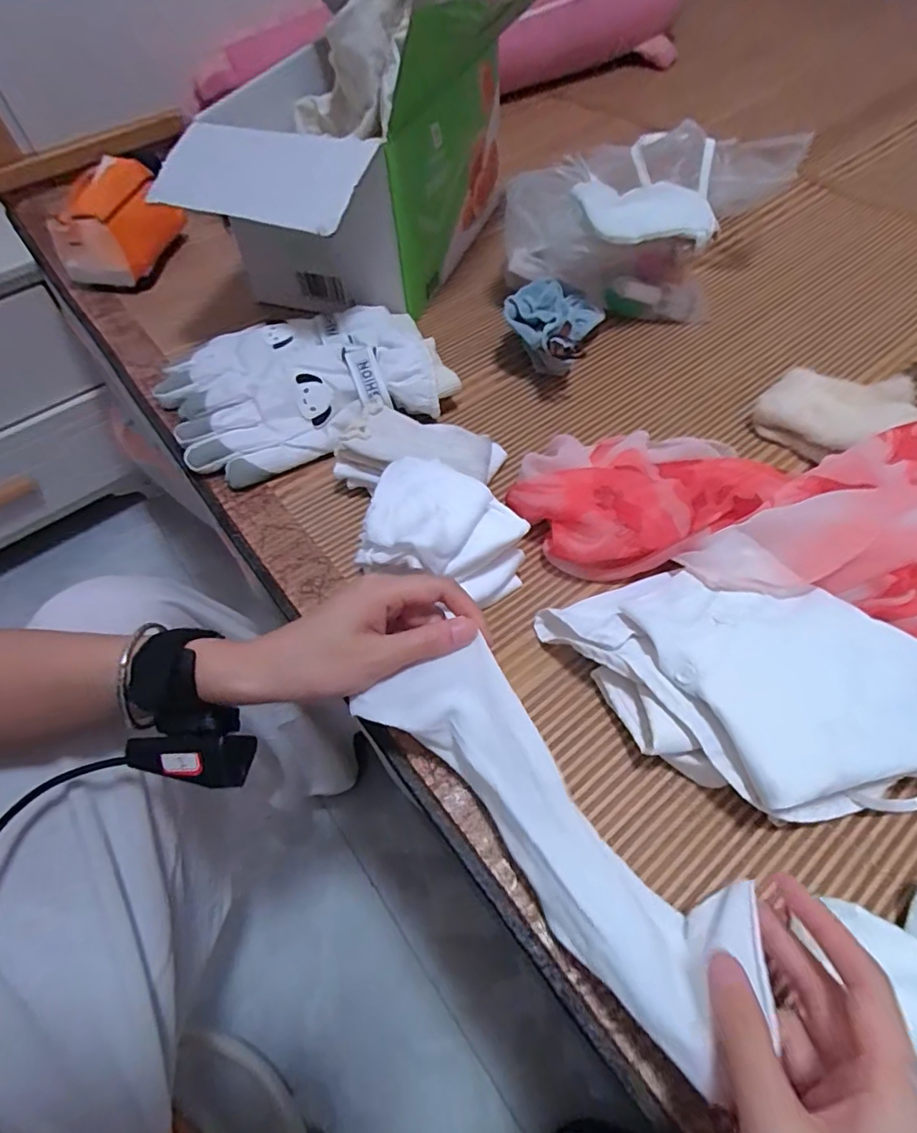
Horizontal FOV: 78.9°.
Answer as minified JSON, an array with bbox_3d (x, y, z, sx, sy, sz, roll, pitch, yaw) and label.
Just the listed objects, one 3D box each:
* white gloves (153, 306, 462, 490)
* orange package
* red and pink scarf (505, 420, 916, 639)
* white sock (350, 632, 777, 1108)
[{"bbox_3d":[-0.154,-0.187,0.541,0.259,0.053,0.199,-24,58,-12],"label":"white gloves"},{"bbox_3d":[-0.433,-0.433,0.700,0.102,0.100,0.128,5,57,8],"label":"orange package"},{"bbox_3d":[0.248,-0.054,0.421,0.384,0.051,0.228,21,60,17],"label":"red and pink scarf"},{"bbox_3d":[0.050,0.133,0.295,0.072,0.042,0.226,-38,67,-18],"label":"white sock"}]

